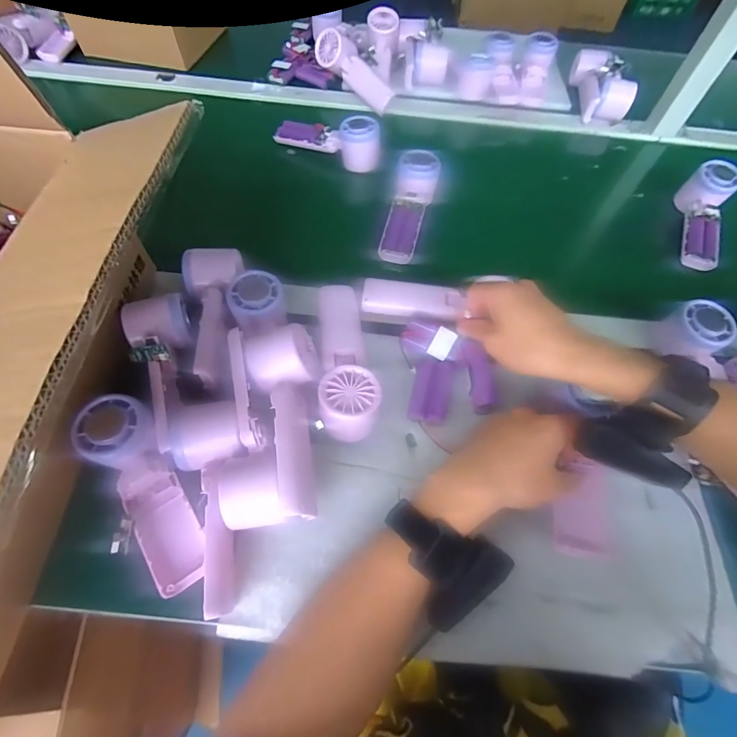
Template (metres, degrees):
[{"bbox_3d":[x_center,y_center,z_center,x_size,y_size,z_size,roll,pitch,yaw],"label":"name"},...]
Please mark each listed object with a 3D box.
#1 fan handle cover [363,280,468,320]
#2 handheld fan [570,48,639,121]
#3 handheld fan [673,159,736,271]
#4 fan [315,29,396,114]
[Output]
[{"bbox_3d":[0.047,-0.072,0.412,0.106,0.011,0.041,6,63,2],"label":"fan handle cover"},{"bbox_3d":[0.402,-0.496,0.671,0.073,0.048,0.142,0,63,-4],"label":"handheld fan"},{"bbox_3d":[0.460,-0.206,0.535,0.050,0.049,0.162,18,78,5],"label":"handheld fan"},{"bbox_3d":[-0.022,-0.501,0.653,0.167,0.047,0.048,44,67,-4],"label":"fan"}]

